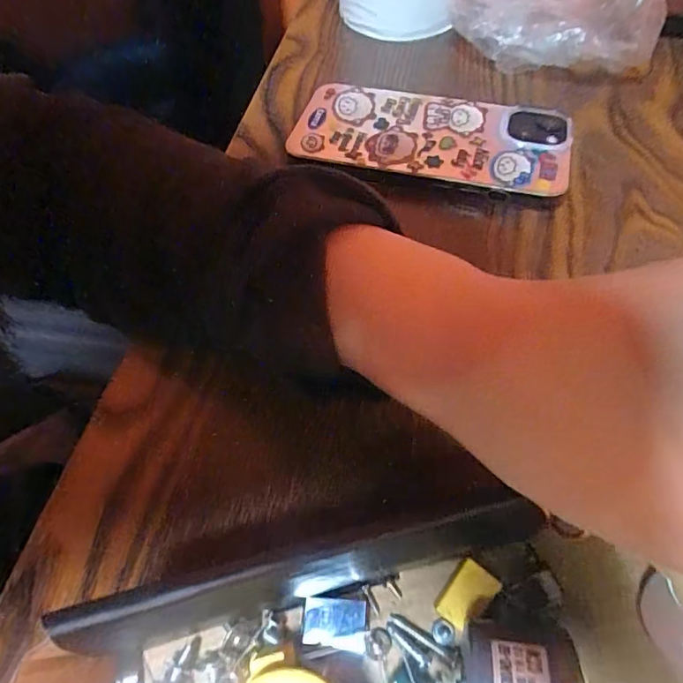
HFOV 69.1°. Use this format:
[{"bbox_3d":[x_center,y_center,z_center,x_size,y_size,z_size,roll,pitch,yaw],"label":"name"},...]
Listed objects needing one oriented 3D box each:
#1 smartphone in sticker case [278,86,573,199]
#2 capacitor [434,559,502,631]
[{"bbox_3d":[0.044,-0.104,0.257,0.141,0.015,0.063,12,57,9],"label":"smartphone in sticker case"},{"bbox_3d":[0.036,0.074,0.144,0.012,0.008,0.017,37,64,23],"label":"capacitor"}]

